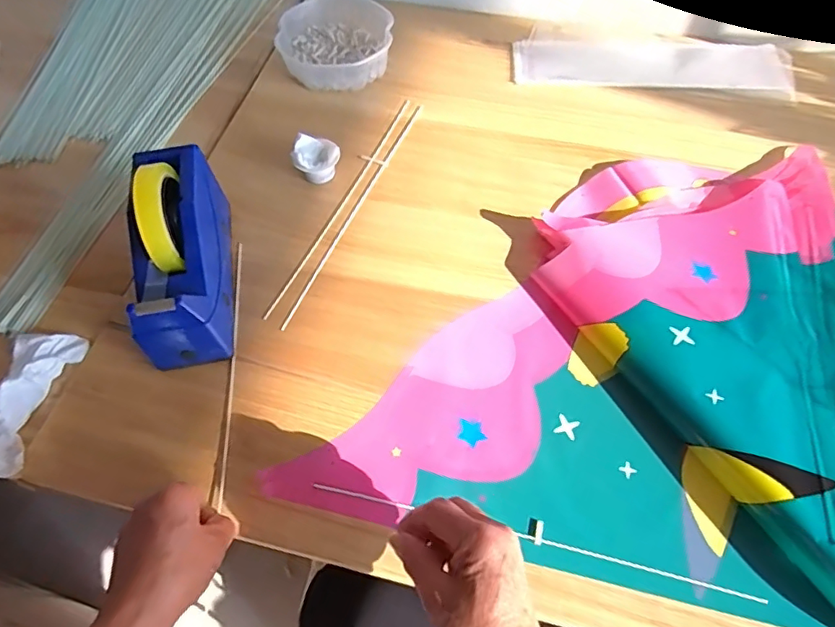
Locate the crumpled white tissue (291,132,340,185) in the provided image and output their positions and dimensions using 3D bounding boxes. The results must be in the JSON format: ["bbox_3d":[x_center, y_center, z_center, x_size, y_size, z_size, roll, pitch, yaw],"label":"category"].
[{"bbox_3d":[-0.117,-0.179,0.620,0.051,0.040,0.043,-5,59,-2],"label":"crumpled white tissue"}]

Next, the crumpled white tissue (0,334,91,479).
[{"bbox_3d":[-0.361,0.074,0.479,0.065,0.033,0.136,5,59,3],"label":"crumpled white tissue"}]

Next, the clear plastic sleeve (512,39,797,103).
[{"bbox_3d":[0.322,-0.350,0.737,0.371,0.011,0.115,5,59,3],"label":"clear plastic sleeve"}]

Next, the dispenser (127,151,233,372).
[{"bbox_3d":[-0.224,-0.063,0.502,0.068,0.129,0.199,-8,60,-4],"label":"dispenser"}]

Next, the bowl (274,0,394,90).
[{"bbox_3d":[-0.110,-0.373,0.729,0.147,0.047,0.144,0,59,0],"label":"bowl"}]

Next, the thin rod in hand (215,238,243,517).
[{"bbox_3d":[-0.179,0.042,0.509,0.008,0.009,0.272,-5,59,-2],"label":"thin rod in hand"}]

